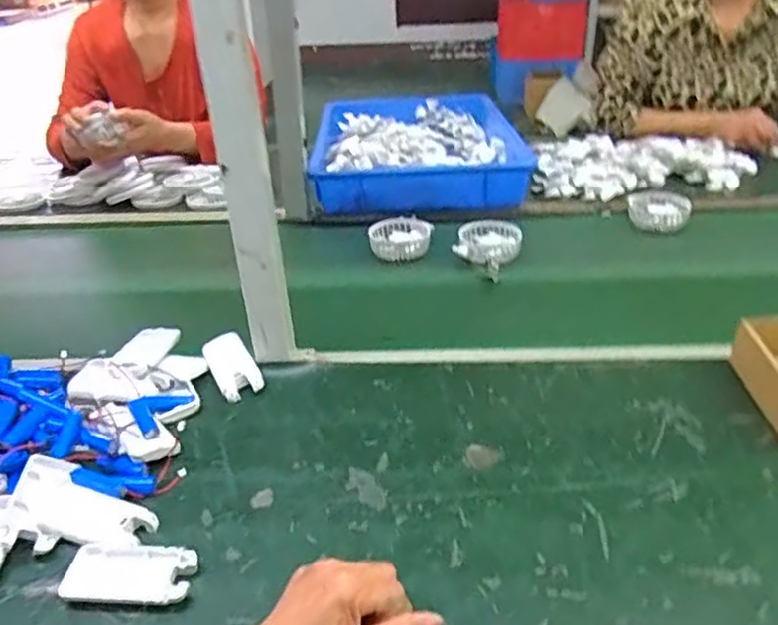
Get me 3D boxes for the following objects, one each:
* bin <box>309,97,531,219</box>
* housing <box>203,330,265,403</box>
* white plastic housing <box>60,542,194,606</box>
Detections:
[{"bbox_3d":[0.051,-0.317,1.268,0.372,0.084,0.497,-4,32,-3],"label":"bin"},{"bbox_3d":[-0.172,0.059,0.732,0.045,0.017,0.090,-31,49,-11],"label":"housing"},{"bbox_3d":[-0.199,0.203,0.515,0.097,0.015,0.050,2,33,6],"label":"white plastic housing"}]

